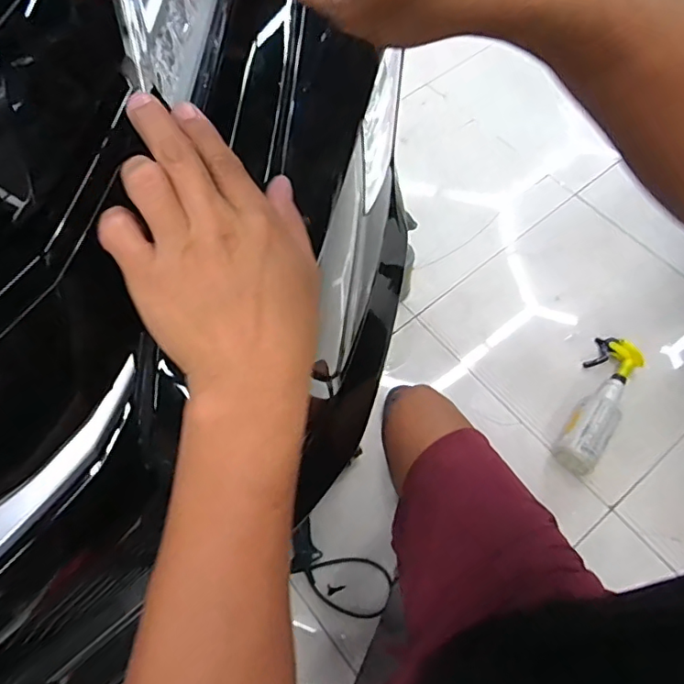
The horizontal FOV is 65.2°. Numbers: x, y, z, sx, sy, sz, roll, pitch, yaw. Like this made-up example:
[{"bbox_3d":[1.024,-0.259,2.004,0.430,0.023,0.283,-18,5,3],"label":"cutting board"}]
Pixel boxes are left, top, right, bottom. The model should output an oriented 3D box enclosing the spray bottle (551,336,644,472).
[{"bbox_3d":[0.559,0.126,1.165,0.099,0.075,0.336,29,68,14],"label":"spray bottle"}]

